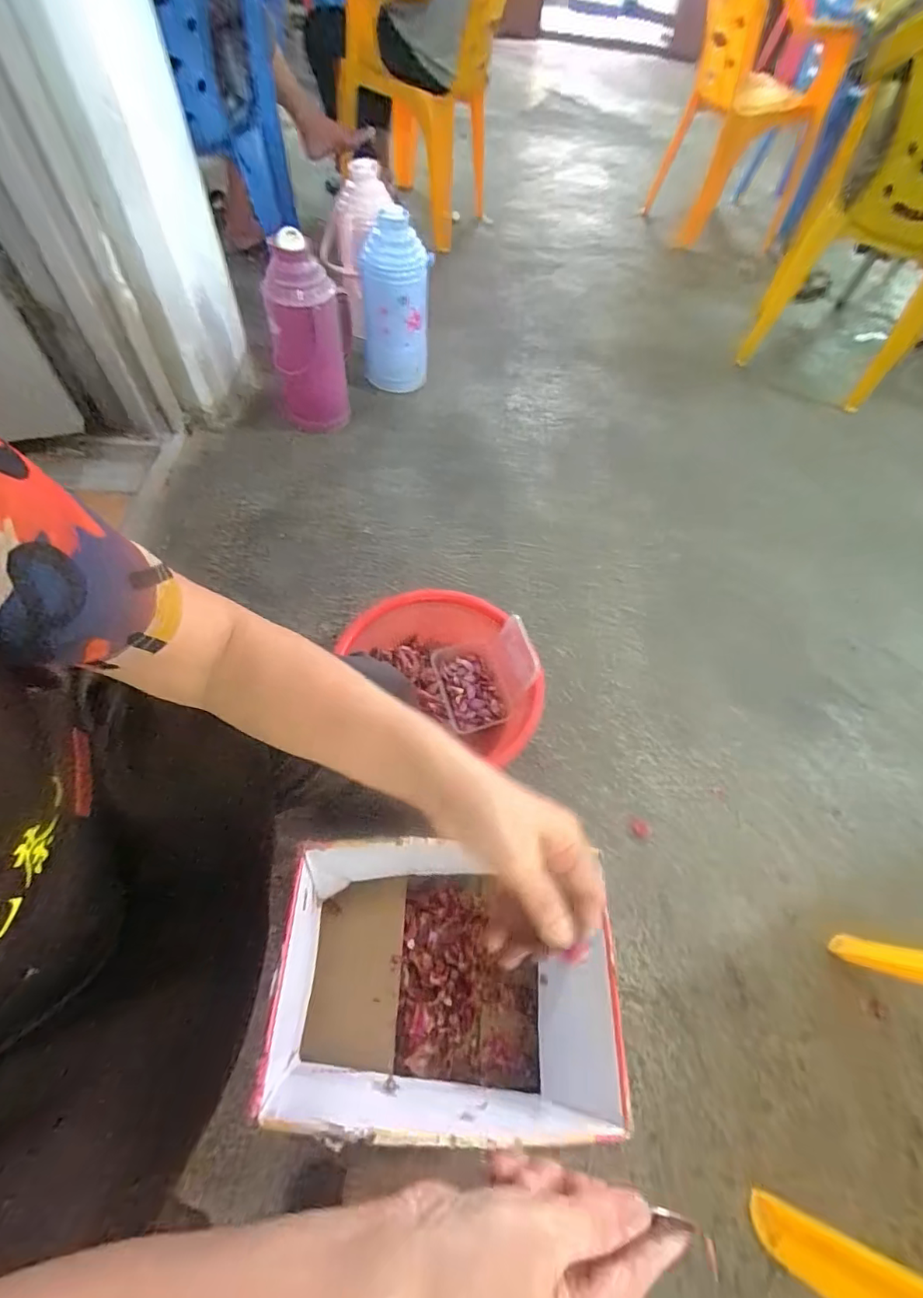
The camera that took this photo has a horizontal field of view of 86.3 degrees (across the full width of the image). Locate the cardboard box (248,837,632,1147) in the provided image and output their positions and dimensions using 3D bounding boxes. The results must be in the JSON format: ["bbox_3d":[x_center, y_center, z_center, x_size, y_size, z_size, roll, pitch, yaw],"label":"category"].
[{"bbox_3d":[-0.007,0.402,0.627,0.390,0.193,0.263,3,59,-2],"label":"cardboard box"}]

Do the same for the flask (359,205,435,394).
[{"bbox_3d":[-0.167,-0.831,1.230,0.162,0.374,0.144,-5,60,-7],"label":"flask"}]

